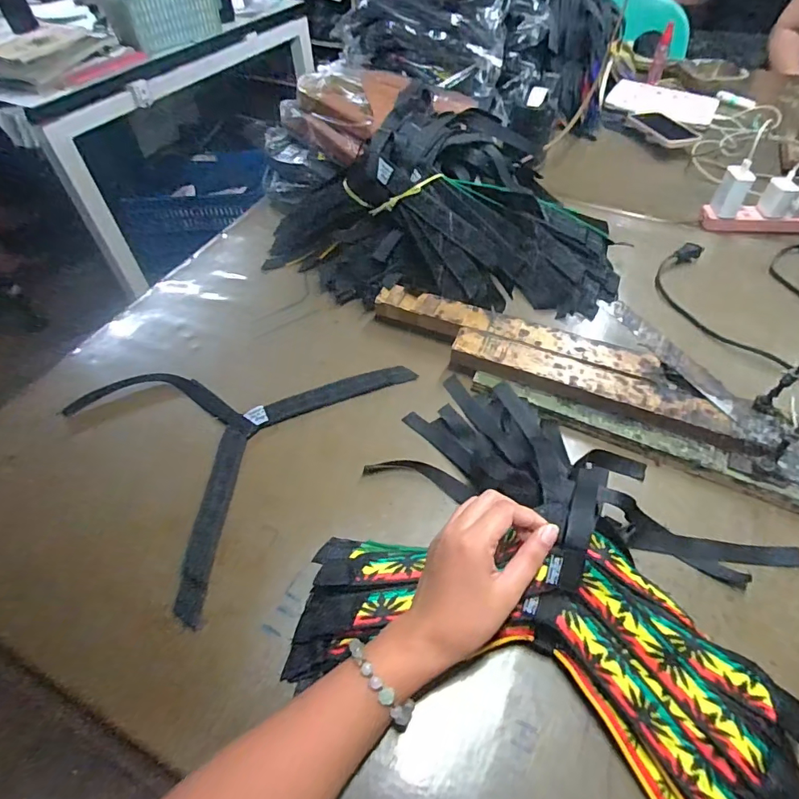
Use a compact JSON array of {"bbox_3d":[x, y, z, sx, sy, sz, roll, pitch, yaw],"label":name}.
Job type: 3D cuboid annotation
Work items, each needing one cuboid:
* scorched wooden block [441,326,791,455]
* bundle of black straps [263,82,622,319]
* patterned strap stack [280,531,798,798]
[{"bbox_3d":[0.207,-0.011,0.503,0.313,0.029,0.048,20,53,16],"label":"scorched wooden block"},{"bbox_3d":[0.055,-0.257,0.640,0.482,0.167,0.276,16,52,14],"label":"bundle of black straps"},{"bbox_3d":[0.103,0.185,0.344,0.360,0.071,0.174,17,53,16],"label":"patterned strap stack"}]

